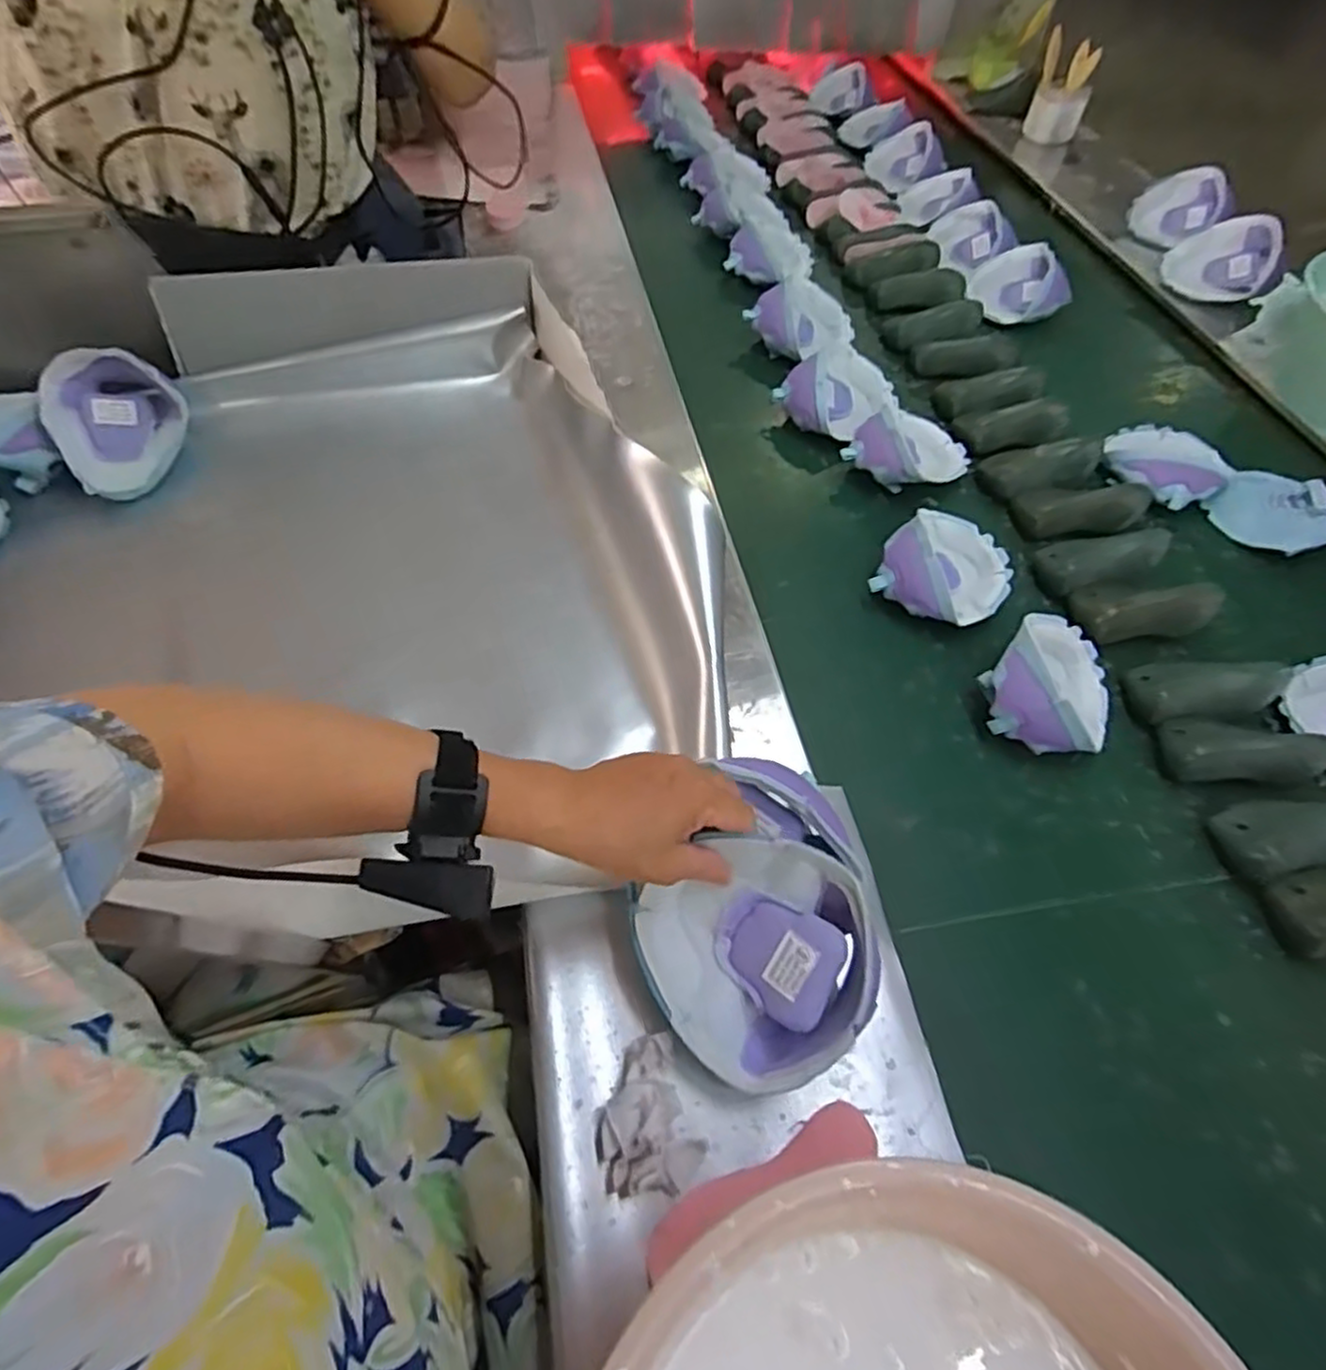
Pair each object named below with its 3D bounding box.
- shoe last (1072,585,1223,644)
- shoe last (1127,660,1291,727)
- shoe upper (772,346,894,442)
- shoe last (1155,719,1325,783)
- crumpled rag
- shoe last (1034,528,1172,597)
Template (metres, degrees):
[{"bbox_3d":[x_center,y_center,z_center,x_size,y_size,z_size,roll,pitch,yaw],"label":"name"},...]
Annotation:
[{"bbox_3d":[0.481,-0.078,0.725,0.141,0.050,0.065,-5,56,-8],"label":"shoe last"},{"bbox_3d":[0.509,0.005,0.672,0.149,0.041,0.056,-6,55,6],"label":"shoe last"},{"bbox_3d":[0.218,-0.359,0.894,0.138,0.059,0.110,-30,63,-23],"label":"shoe upper"},{"bbox_3d":[0.514,0.055,0.640,0.135,0.046,0.059,2,55,-4],"label":"shoe last"},{"bbox_3d":[-0.012,0.256,0.430,0.059,0.022,0.078,-16,58,-14],"label":"crumpled rag"},{"bbox_3d":[0.467,-0.136,0.768,0.143,0.045,0.076,-18,59,-16],"label":"shoe last"}]

